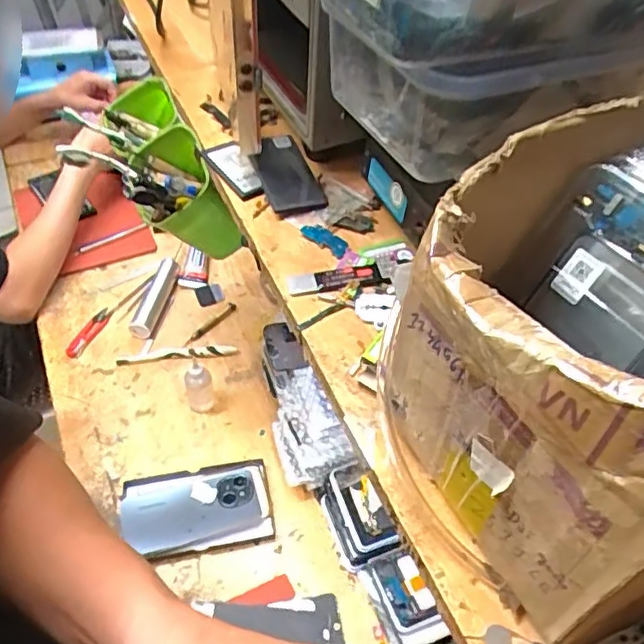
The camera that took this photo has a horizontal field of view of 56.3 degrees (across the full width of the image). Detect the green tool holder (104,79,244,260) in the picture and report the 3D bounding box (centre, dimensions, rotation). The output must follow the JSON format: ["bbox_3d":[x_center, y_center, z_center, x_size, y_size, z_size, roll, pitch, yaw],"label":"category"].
[{"bbox_3d":[-0.177,-0.180,0.660,0.074,0.100,0.253,-21,54,-19],"label":"green tool holder"}]

